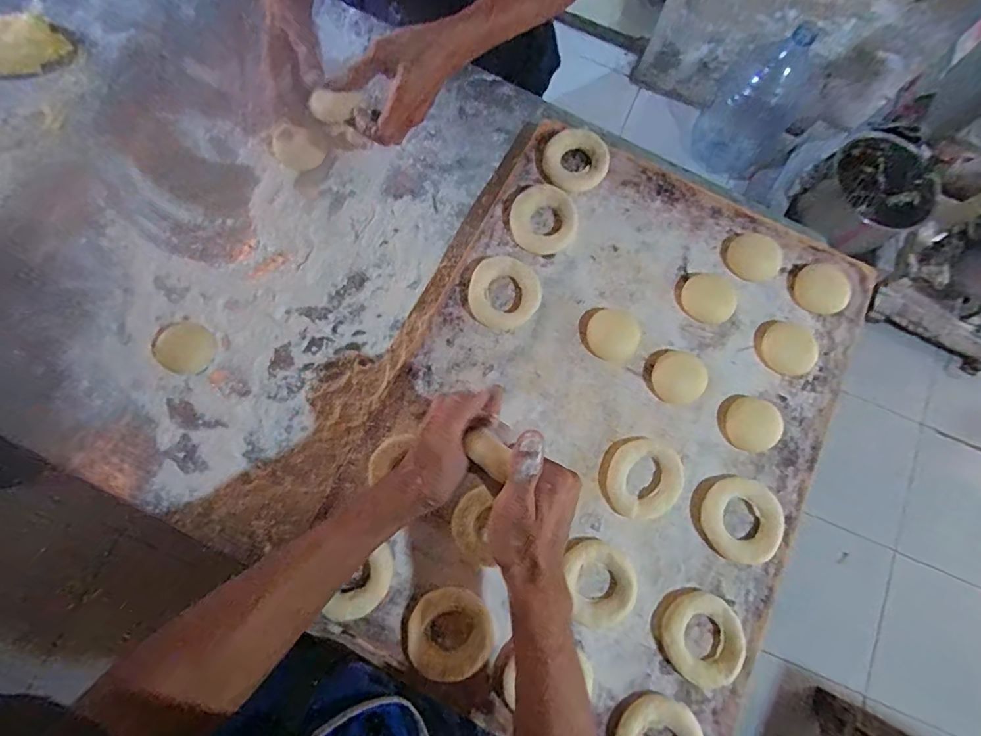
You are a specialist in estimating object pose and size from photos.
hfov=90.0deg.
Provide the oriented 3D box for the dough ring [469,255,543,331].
[{"bbox_3d":[0.016,-0.077,0.509,0.071,0.014,0.073,1,77,-3],"label":"dough ring"}]

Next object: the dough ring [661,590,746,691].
[{"bbox_3d":[0.191,0.241,0.437,0.071,0.014,0.071,1,77,-3],"label":"dough ring"}]

